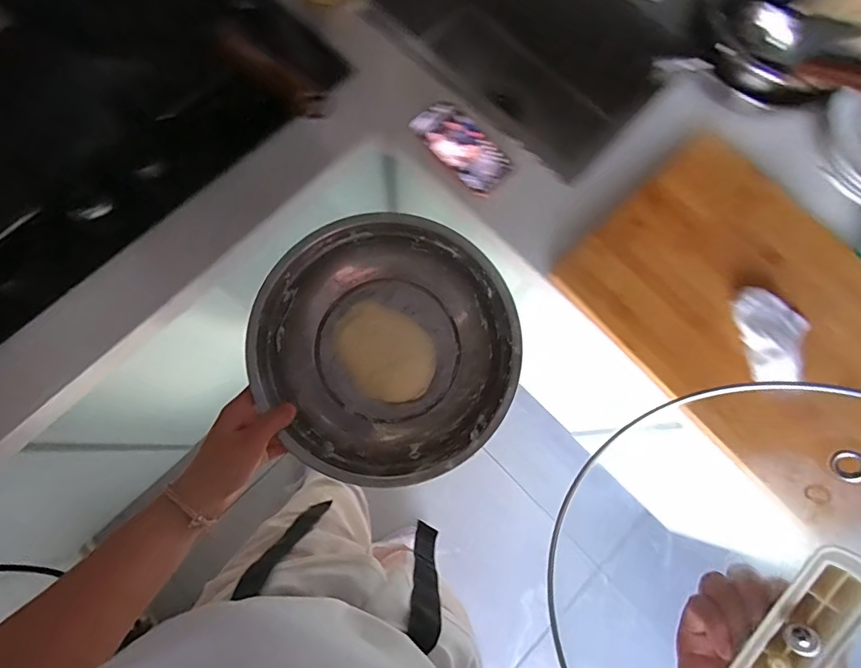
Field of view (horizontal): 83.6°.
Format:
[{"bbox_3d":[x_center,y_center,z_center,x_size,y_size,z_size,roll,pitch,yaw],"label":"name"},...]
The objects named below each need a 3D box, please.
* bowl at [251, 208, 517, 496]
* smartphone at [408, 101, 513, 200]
[{"bbox_3d":[-0.038,0.016,0.457,0.228,0.085,0.232,0,77,-1],"label":"bowl"},{"bbox_3d":[0.047,-0.275,0.710,0.083,0.013,0.155,-40,84,-16],"label":"smartphone"}]

